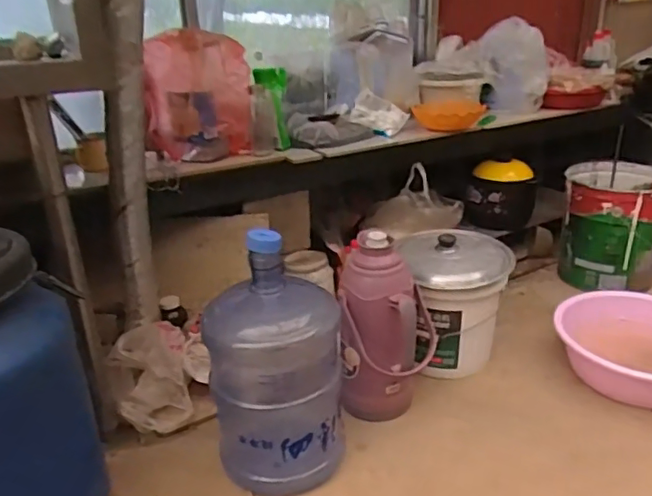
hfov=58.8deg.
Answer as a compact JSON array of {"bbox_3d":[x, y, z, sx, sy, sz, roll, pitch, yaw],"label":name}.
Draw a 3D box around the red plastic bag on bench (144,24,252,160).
[{"bbox_3d":[-0.306,-0.358,1.384,0.249,0.282,0.159,-6,24,-8],"label":"red plastic bag on bench"}]

